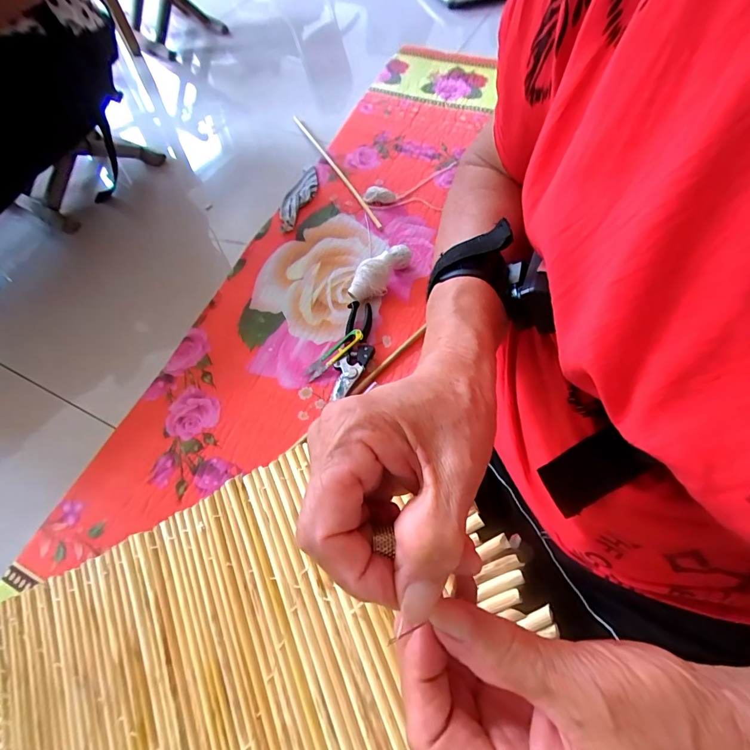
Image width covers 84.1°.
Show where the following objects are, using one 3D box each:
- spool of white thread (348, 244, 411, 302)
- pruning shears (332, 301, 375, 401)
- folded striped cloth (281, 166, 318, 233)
[{"bbox_3d":[0.012,-0.195,0.782,0.059,0.064,0.146,30,65,17],"label":"spool of white thread"},{"bbox_3d":[-0.032,-0.049,0.720,0.059,0.029,0.192,7,61,6],"label":"pruning shears"},{"bbox_3d":[-0.172,-0.399,0.935,0.055,0.018,0.221,16,62,10],"label":"folded striped cloth"}]

